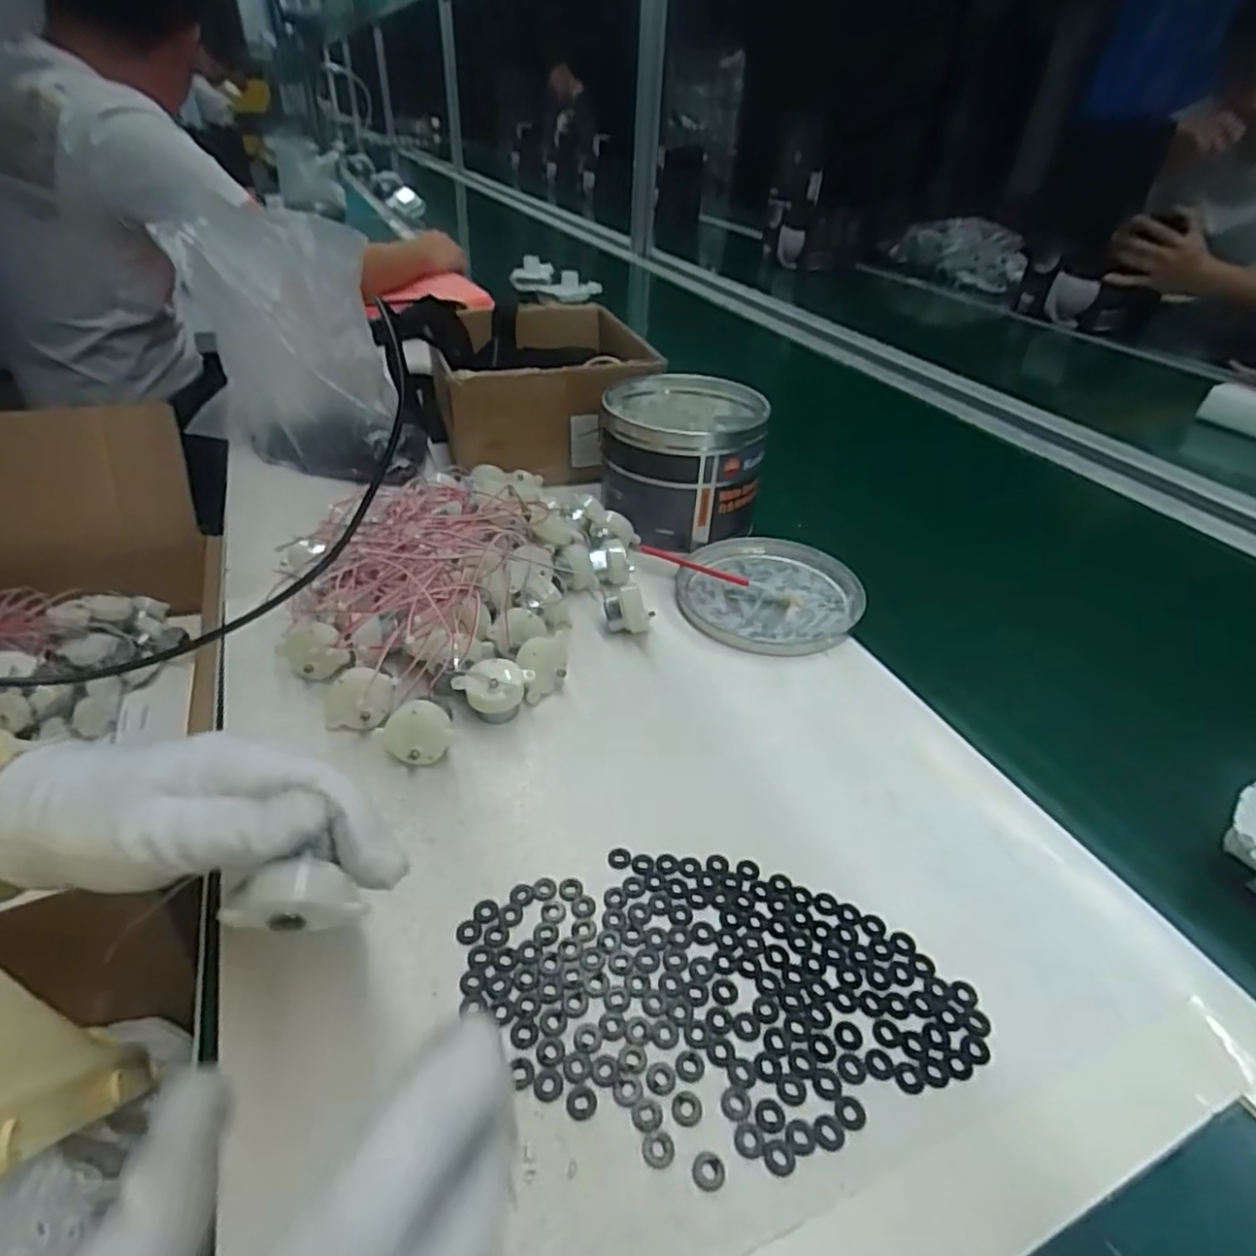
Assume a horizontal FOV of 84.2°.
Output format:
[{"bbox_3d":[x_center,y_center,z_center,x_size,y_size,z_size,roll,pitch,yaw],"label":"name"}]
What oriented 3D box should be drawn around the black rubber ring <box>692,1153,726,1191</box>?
[{"bbox_3d":[0.027,0.180,0.231,0.011,0.004,0.011,2,37,-1],"label":"black rubber ring"}]

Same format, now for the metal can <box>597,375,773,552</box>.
[{"bbox_3d":[0.044,-0.134,0.567,0.119,0.103,0.131,6,37,5],"label":"metal can"}]

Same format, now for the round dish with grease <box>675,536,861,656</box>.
[{"bbox_3d":[0.102,-0.025,0.505,0.128,0.017,0.131,2,37,-1],"label":"round dish with grease"}]

